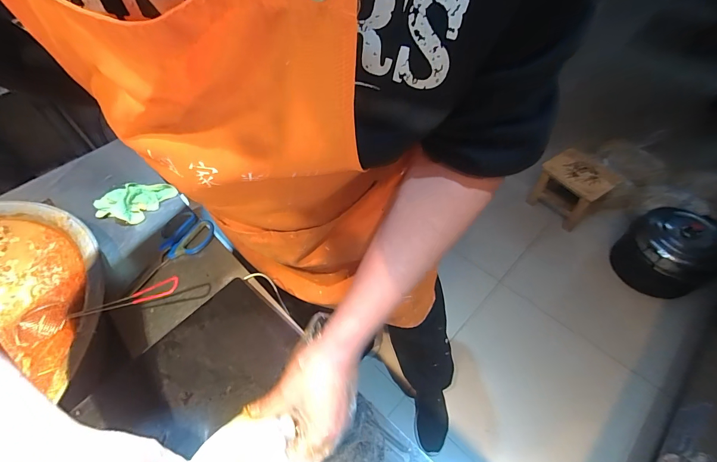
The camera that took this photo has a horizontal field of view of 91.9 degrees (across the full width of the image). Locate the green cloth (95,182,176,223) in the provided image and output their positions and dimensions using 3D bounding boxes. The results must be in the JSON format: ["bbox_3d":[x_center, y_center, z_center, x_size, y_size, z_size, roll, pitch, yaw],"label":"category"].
[{"bbox_3d":[-0.450,-0.058,0.687,0.157,0.034,0.094,-12,53,-5],"label":"green cloth"}]

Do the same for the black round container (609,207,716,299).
[{"bbox_3d":[1.138,0.083,1.305,0.302,0.264,0.265,-33,57,-20],"label":"black round container"}]

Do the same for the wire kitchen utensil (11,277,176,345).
[{"bbox_3d":[-0.372,0.111,0.493,0.281,0.024,0.052,-14,52,11],"label":"wire kitchen utensil"}]

